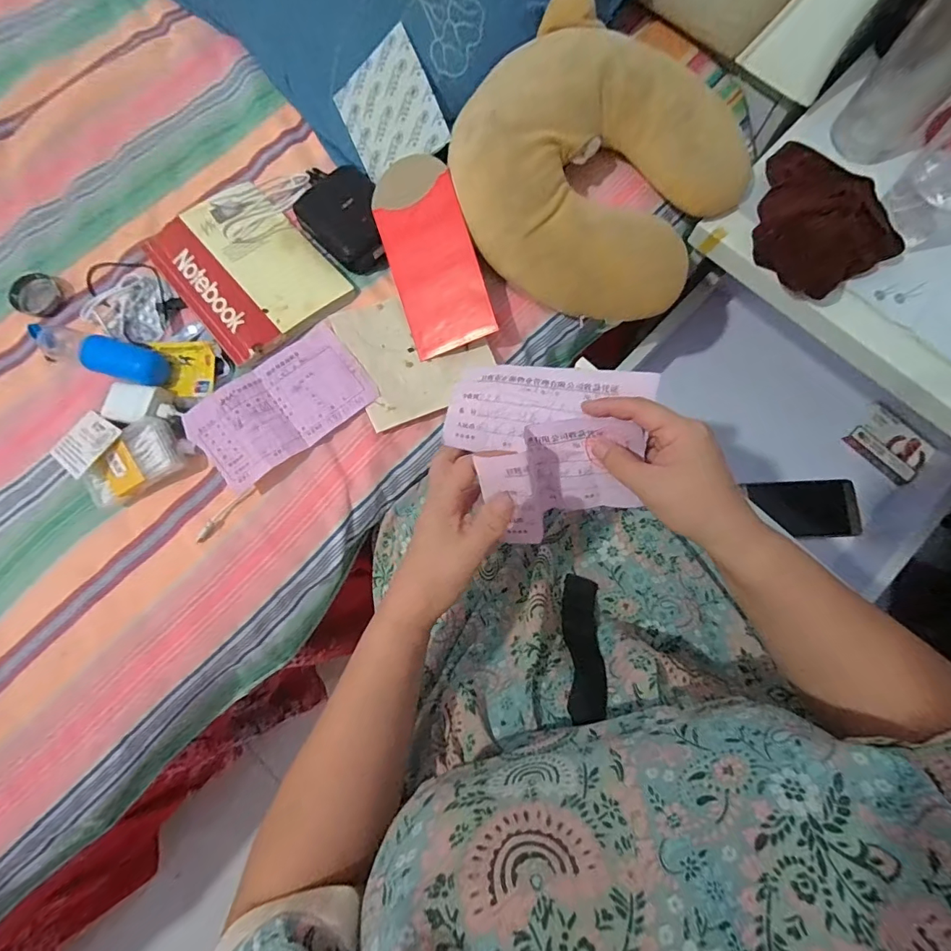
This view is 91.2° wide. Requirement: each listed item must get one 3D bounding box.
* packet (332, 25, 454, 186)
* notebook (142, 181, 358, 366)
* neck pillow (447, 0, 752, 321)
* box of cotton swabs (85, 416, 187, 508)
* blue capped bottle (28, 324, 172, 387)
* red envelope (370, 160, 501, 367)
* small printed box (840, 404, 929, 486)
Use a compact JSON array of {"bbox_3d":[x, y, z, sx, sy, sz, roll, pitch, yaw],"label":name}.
[{"bbox_3d":[-0.087,-0.364,0.473,0.099,0.004,0.124,-24,88,29],"label":"packet"},{"bbox_3d":[-0.236,-0.217,0.482,0.138,0.018,0.199,-40,80,-7],"label":"notebook"},{"bbox_3d":[0.122,-0.302,0.451,0.251,0.102,0.260,0,78,1],"label":"neck pillow"},{"bbox_3d":[-0.317,-0.014,0.430,0.080,0.031,0.058,-26,79,-5],"label":"box of cotton swabs"},{"bbox_3d":[-0.371,-0.119,0.454,0.142,0.030,0.037,15,78,4],"label":"blue capped bottle"},{"bbox_3d":[-0.044,-0.217,0.461,0.085,0.010,0.182,-17,93,15],"label":"red envelope"},{"bbox_3d":[0.545,-0.043,0.609,0.071,0.022,0.091,-44,81,-8],"label":"small printed box"}]

